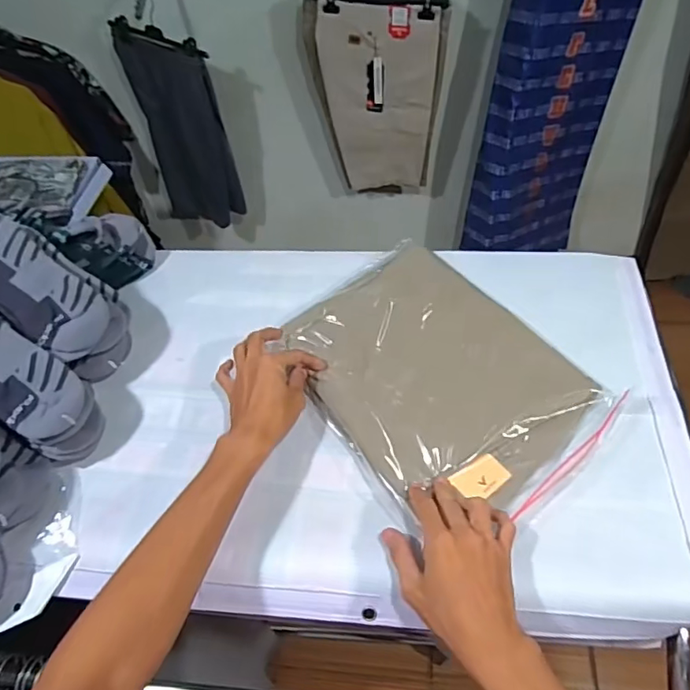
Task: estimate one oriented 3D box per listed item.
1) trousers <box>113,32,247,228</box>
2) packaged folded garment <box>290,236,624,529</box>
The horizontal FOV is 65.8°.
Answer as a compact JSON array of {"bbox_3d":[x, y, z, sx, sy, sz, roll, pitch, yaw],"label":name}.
[{"bbox_3d":[-0.467,-0.597,1.575,0.302,0.559,0.073,19,56,19],"label":"trousers"},{"bbox_3d":[0.102,0.034,0.621,0.253,0.036,0.348,-35,57,-21],"label":"packaged folded garment"}]

